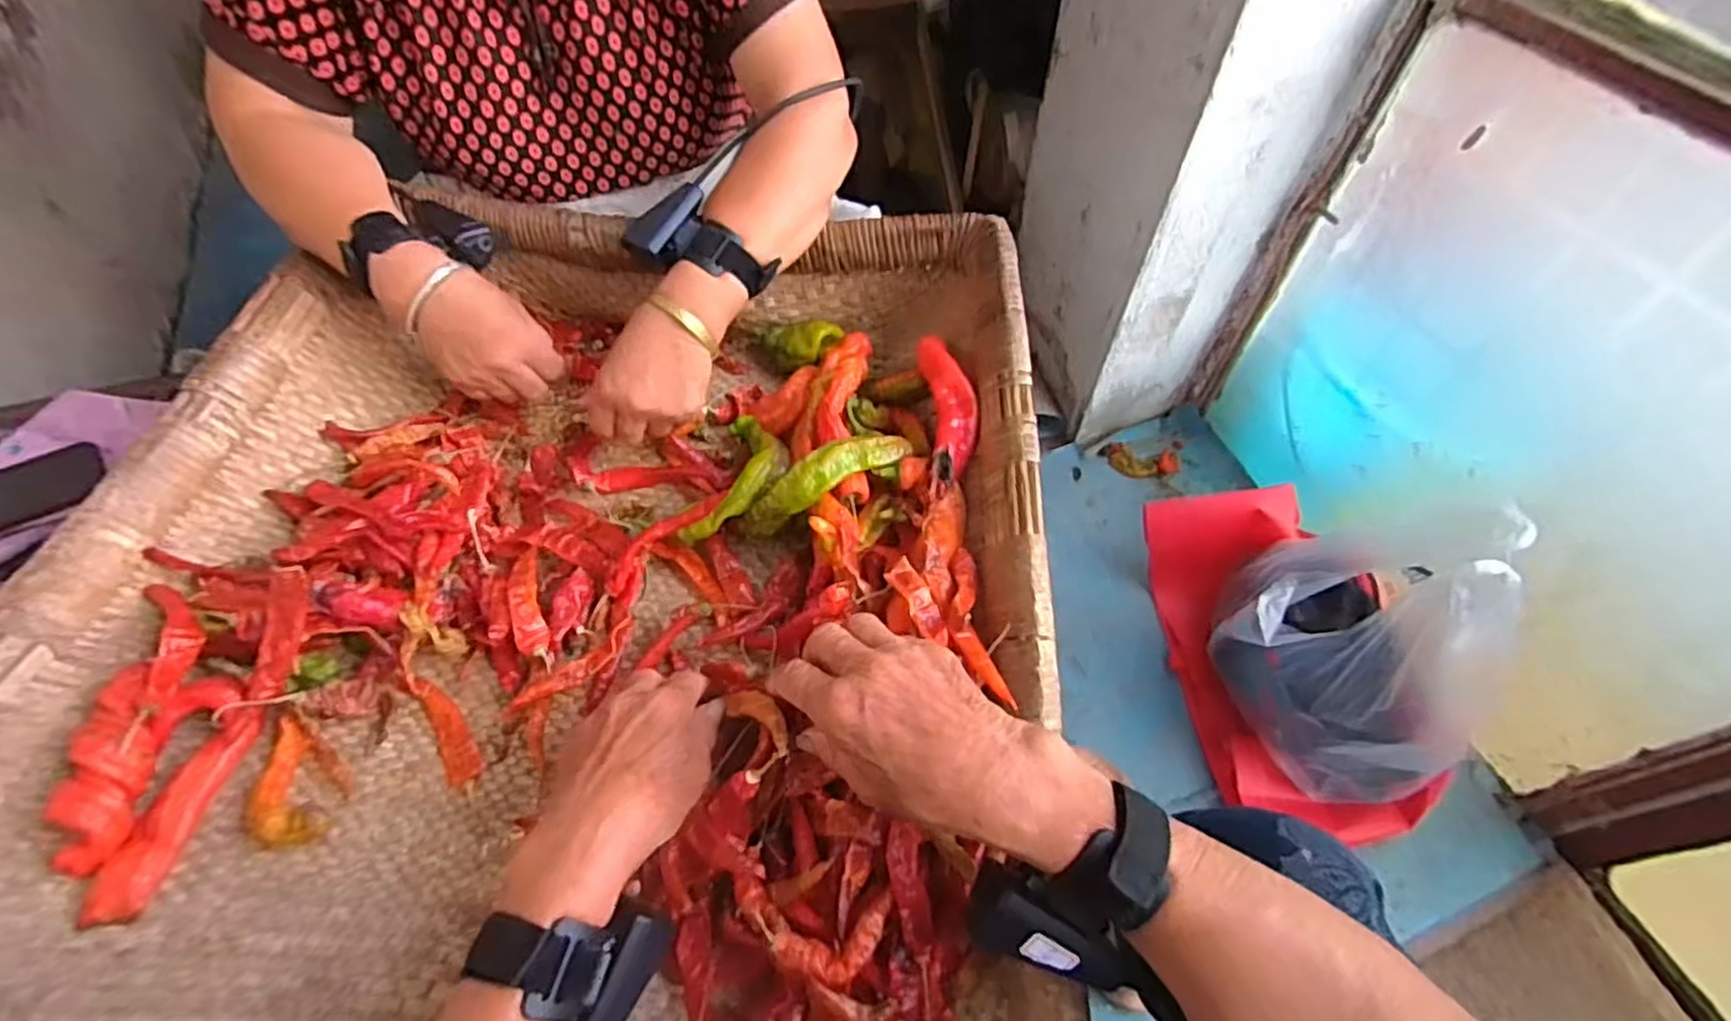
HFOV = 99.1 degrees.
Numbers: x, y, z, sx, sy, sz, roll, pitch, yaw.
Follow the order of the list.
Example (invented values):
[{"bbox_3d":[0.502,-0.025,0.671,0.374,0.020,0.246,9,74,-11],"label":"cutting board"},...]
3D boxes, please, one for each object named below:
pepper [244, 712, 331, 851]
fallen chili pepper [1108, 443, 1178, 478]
[{"bbox_3d":[-0.342,0.159,0.436,0.032,0.018,0.075,-21,58,-13],"label":"pepper"},{"bbox_3d":[0.404,-0.071,1.083,0.099,0.024,0.042,14,57,9],"label":"fallen chili pepper"}]

